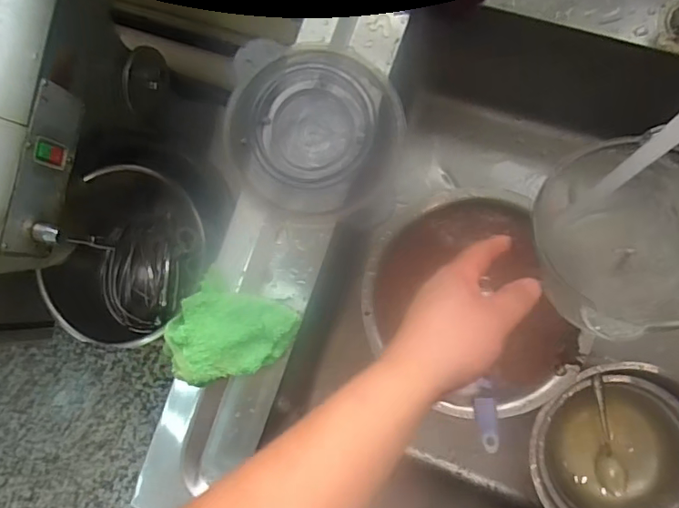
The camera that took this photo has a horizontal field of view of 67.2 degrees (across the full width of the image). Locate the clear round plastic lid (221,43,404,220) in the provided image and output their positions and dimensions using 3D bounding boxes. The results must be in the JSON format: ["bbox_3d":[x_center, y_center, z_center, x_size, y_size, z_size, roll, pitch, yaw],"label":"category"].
[{"bbox_3d":[-0.025,-0.121,0.499,0.169,0.027,0.160,-1,85,8],"label":"clear round plastic lid"}]

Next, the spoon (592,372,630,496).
[{"bbox_3d":[0.328,0.220,0.630,0.034,0.032,0.150,-9,97,7],"label":"spoon"}]

